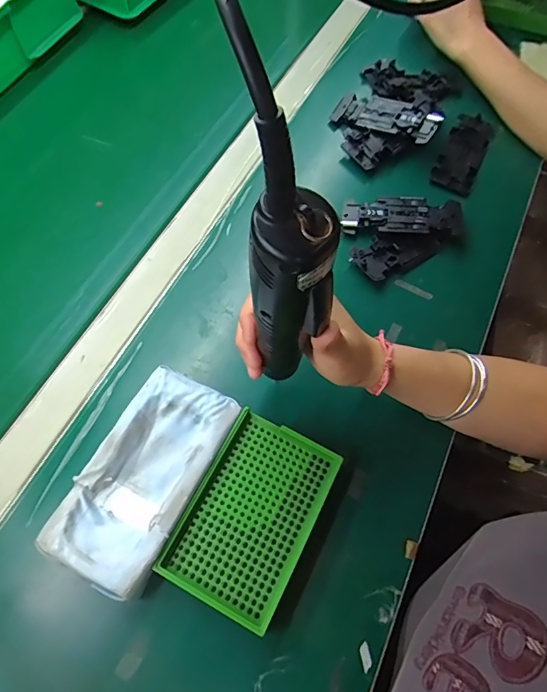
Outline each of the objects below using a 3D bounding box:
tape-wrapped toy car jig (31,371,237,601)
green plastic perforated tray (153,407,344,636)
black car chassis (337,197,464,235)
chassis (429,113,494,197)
[{"bbox_3d":[-0.097,0.098,0.349,0.080,0.022,0.158,25,66,8],"label":"tape-wrapped toy car jig"},{"bbox_3d":[-0.015,0.128,0.349,0.090,0.020,0.136,26,66,9],"label":"green plastic perforated tray"},{"bbox_3d":[0.138,-0.140,0.481,0.122,0.019,0.048,5,64,-1],"label":"black car chassis"},{"bbox_3d":[0.228,-0.232,0.540,0.047,0.015,0.134,25,66,9],"label":"chassis"}]

